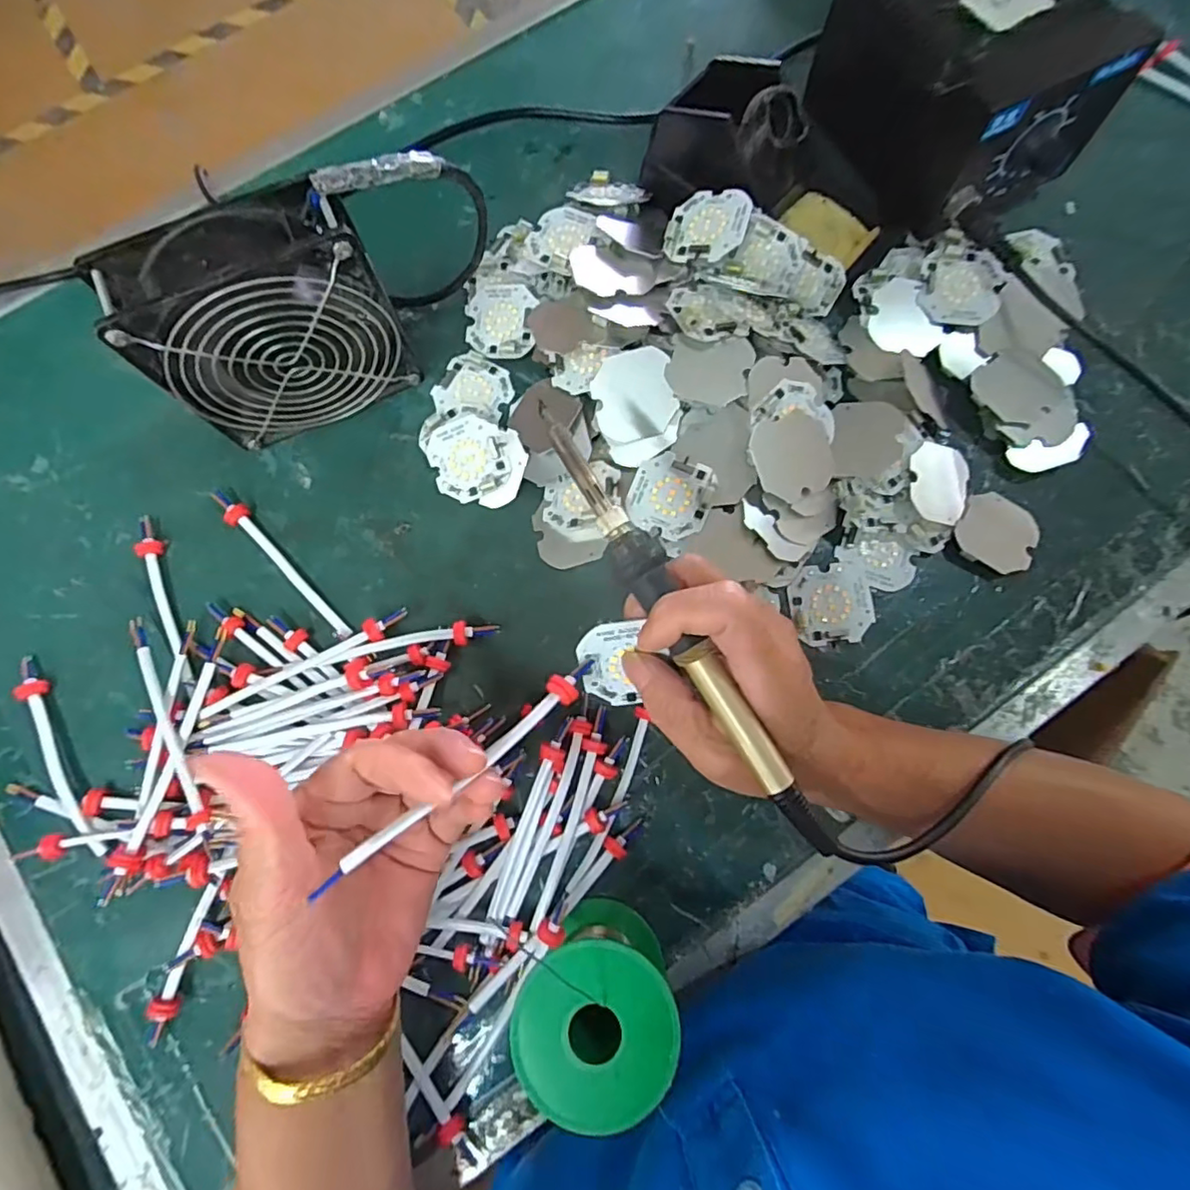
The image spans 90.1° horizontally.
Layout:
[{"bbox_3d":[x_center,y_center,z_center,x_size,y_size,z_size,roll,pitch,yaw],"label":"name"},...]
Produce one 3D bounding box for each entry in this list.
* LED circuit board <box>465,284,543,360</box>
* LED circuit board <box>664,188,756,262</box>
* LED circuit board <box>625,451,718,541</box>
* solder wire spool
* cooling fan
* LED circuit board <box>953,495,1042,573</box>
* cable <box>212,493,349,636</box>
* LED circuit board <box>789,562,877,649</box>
[{"bbox_3d":[-0.059,-0.176,0.379,0.048,0.004,0.048,8,85,16],"label":"LED circuit board"},{"bbox_3d":[0.067,-0.219,0.352,0.046,0.004,0.044,13,83,21],"label":"LED circuit board"},{"bbox_3d":[0.044,-0.057,0.345,0.046,0.004,0.044,20,95,5],"label":"LED circuit board"},{"bbox_3d":[0.002,0.187,0.275,0.065,0.073,0.067,0,77,2],"label":"solder wire spool"},{"bbox_3d":[-0.167,-0.139,0.319,0.117,0.119,0.042,-24,77,-4],"label":"cooling fan"},{"bbox_3d":[0.238,-0.037,0.351,0.046,0.005,0.044,33,80,9],"label":"LED circuit board"},{"bbox_3d":[-0.185,-0.018,0.348,0.013,0.011,0.119,-42,79,-8],"label":"cable"},{"bbox_3d":[0.138,0.005,0.346,0.047,0.005,0.045,-7,77,0],"label":"LED circuit board"}]

